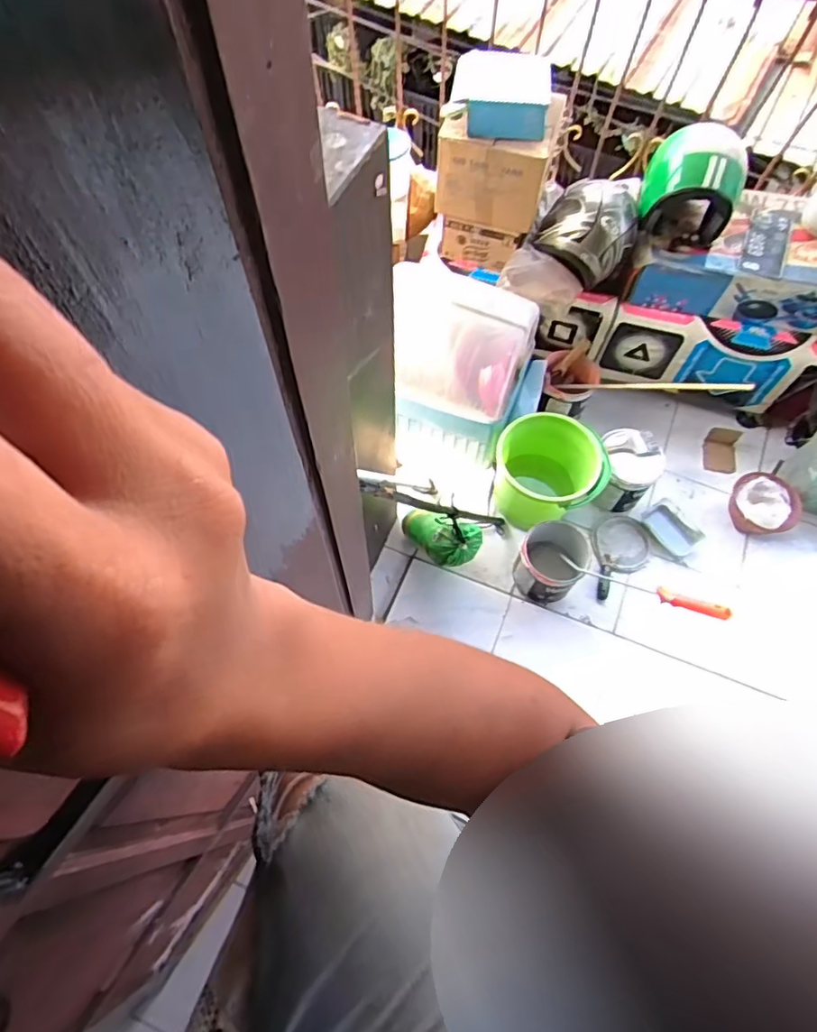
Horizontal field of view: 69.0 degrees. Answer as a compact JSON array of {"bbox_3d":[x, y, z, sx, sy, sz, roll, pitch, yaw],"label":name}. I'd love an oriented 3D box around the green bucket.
[{"bbox_3d":[0.363,-0.106,1.737,0.316,0.288,0.298,1,66,-1],"label":"green bucket"}]

